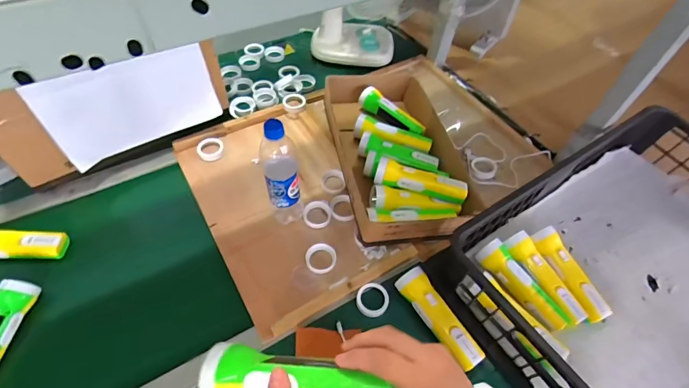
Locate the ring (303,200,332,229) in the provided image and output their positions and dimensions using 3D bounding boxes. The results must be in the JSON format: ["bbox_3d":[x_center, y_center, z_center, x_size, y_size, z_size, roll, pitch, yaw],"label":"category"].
[{"bbox_3d":[-0.052,0.038,0.713,0.053,0.013,0.055,2,54,-2],"label":"ring"}]

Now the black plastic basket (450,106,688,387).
[{"bbox_3d":[0.523,0.118,0.644,0.632,0.182,0.402,-28,60,-21],"label":"black plastic basket"}]

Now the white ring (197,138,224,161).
[{"bbox_3d":[-0.285,-0.095,0.792,0.053,0.017,0.051,2,54,-2],"label":"white ring"}]

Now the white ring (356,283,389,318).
[{"bbox_3d":[0.048,0.176,0.621,0.054,0.012,0.055,2,54,-2],"label":"white ring"}]

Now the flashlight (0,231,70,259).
[{"bbox_3d":[-0.574,0.087,0.636,0.165,0.051,0.047,-2,54,-5],"label":"flashlight"}]

